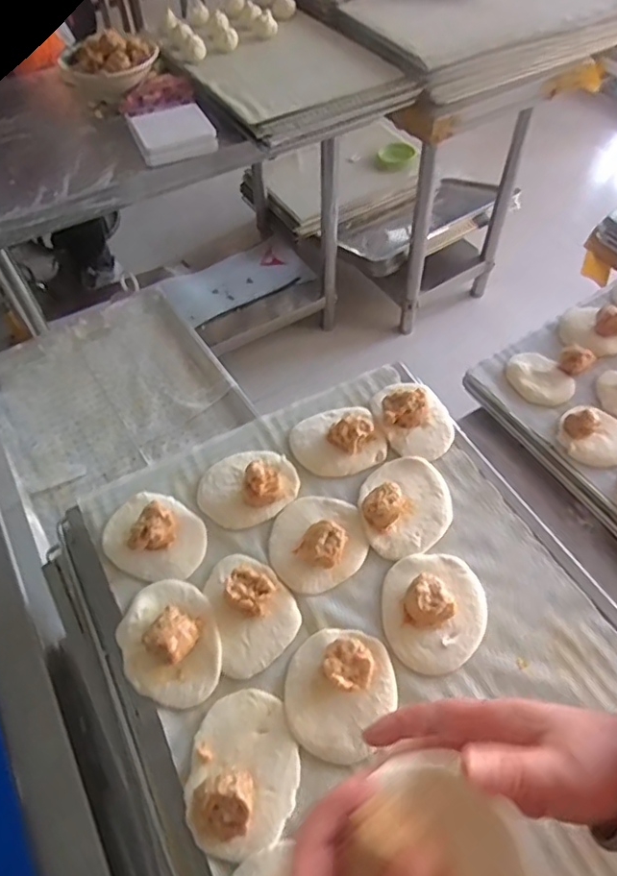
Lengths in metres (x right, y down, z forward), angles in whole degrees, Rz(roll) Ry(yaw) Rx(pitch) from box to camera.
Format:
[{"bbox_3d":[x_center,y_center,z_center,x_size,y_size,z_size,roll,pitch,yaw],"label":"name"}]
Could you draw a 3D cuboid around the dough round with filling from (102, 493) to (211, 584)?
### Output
[{"bbox_3d":[-0.145,0.087,0.531,0.099,0.033,0.078,33,62,22],"label":"dough round with filling"}]

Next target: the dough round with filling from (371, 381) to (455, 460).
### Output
[{"bbox_3d":[0.112,-0.027,0.600,0.071,0.034,0.096,-23,57,-14],"label":"dough round with filling"}]

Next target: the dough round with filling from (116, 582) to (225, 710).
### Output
[{"bbox_3d":[-0.117,0.164,0.471,0.079,0.040,0.104,-23,57,-13],"label":"dough round with filling"}]

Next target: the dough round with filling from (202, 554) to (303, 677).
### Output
[{"bbox_3d":[-0.049,0.142,0.492,0.071,0.030,0.101,-18,56,-10],"label":"dough round with filling"}]

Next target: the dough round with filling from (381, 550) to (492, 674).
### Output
[{"bbox_3d":[0.109,0.143,0.487,0.089,0.033,0.099,-1,55,1],"label":"dough round with filling"}]

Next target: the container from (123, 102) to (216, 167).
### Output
[{"bbox_3d":[-0.283,-0.638,1.190,0.160,0.054,0.149,-20,57,-11],"label":"container"}]

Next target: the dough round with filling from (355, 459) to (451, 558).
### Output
[{"bbox_3d":[0.093,0.058,0.546,0.088,0.031,0.099,-11,55,-6],"label":"dough round with filling"}]

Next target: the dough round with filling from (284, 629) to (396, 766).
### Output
[{"bbox_3d":[0.023,0.194,0.450,0.084,0.034,0.096,28,61,20],"label":"dough round with filling"}]

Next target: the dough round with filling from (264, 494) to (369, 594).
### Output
[{"bbox_3d":[0.008,0.090,0.527,0.091,0.029,0.088,-1,55,1],"label":"dough round with filling"}]

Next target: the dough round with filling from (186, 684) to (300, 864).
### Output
[{"bbox_3d":[-0.048,0.241,0.418,0.079,0.028,0.106,2,55,4],"label":"dough round with filling"}]

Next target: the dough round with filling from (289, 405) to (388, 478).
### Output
[{"bbox_3d":[0.030,-0.005,0.586,0.091,0.035,0.079,-19,57,-11],"label":"dough round with filling"}]

